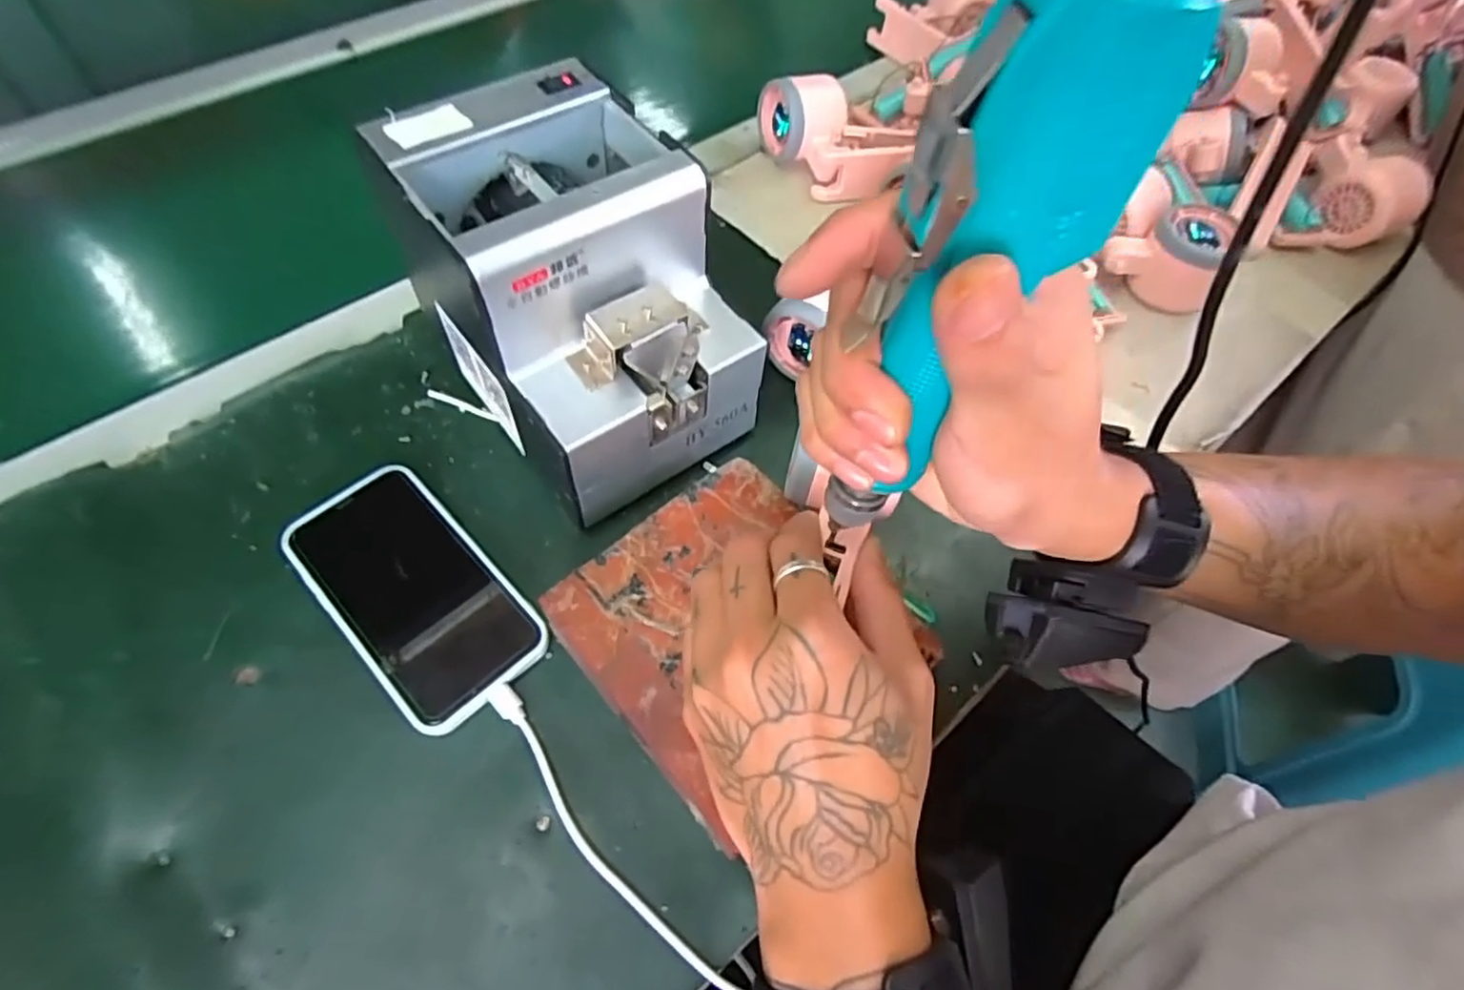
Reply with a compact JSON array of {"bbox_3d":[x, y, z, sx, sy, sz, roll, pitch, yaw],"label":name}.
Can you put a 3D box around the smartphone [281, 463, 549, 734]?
[{"bbox_3d":[-0.164,0.048,0.359,0.073,0.011,0.142,-39,67,-24],"label":"smartphone"}]

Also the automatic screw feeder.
[{"bbox_3d":[-0.082,-0.102,0.373,0.132,0.147,0.164,-30,64,-20],"label":"automatic screw feeder"}]

